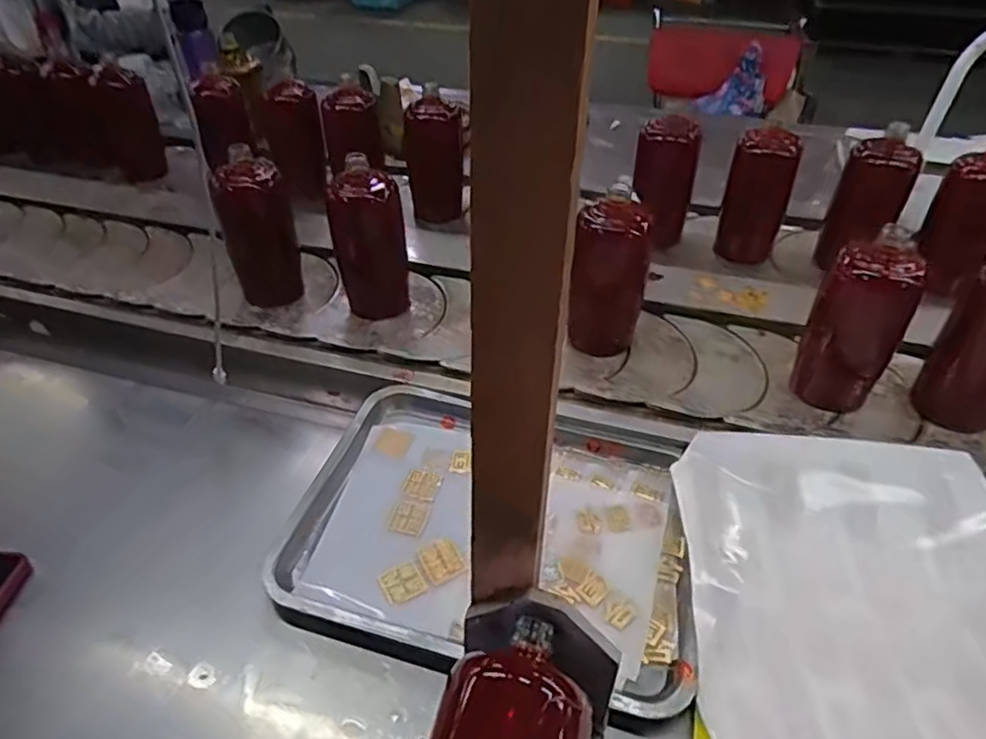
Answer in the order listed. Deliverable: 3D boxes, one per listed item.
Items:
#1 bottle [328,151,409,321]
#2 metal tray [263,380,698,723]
[{"bbox_3d":[-0.144,-0.144,0.759,0.080,0.179,0.066,-9,42,-11],"label":"bottle"},{"bbox_3d":[0.004,0.135,0.571,0.337,0.031,0.275,10,42,11],"label":"metal tray"}]

